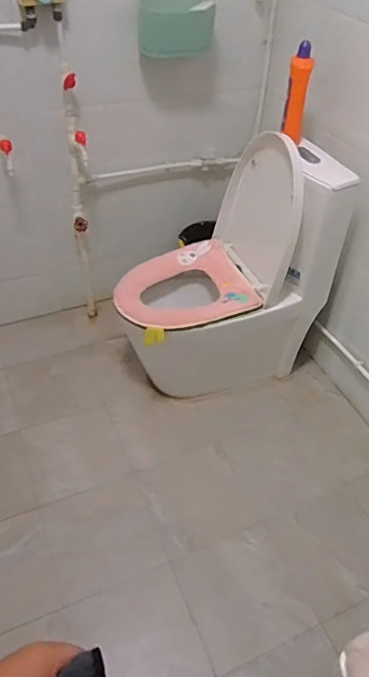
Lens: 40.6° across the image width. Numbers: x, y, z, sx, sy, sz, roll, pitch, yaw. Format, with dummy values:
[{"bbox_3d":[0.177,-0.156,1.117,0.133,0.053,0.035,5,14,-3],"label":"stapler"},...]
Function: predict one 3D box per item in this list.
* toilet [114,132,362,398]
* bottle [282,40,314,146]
[{"bbox_3d":[0.100,-0.202,1.557,0.625,0.709,0.366,-12,48,-15],"label":"toilet"},{"bbox_3d":[0.303,-0.648,1.342,0.063,0.240,0.089,13,46,9],"label":"bottle"}]

